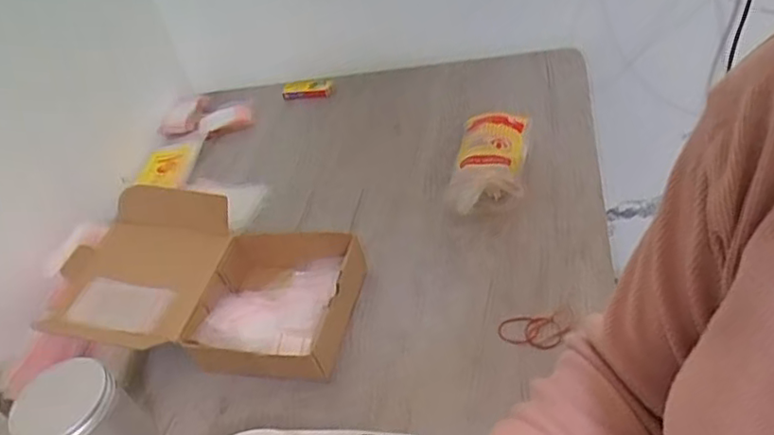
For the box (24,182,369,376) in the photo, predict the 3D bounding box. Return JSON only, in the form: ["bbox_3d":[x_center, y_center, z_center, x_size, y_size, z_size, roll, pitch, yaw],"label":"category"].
[{"bbox_3d":[-0.201,0.070,0.702,0.340,0.101,0.195,-2,43,17],"label":"box"}]

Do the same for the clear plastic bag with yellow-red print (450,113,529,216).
[{"bbox_3d":[0.129,-0.071,0.789,0.088,0.046,0.164,-2,43,17],"label":"clear plastic bag with yellow-red print"}]

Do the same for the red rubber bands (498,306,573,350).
[{"bbox_3d":[0.149,0.112,0.621,0.074,0.009,0.047,-13,41,4],"label":"red rubber bands"}]

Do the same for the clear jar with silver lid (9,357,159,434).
[{"bbox_3d":[-0.279,0.194,0.587,0.084,0.104,0.078,-35,44,-21],"label":"clear jar with silver lid"}]

